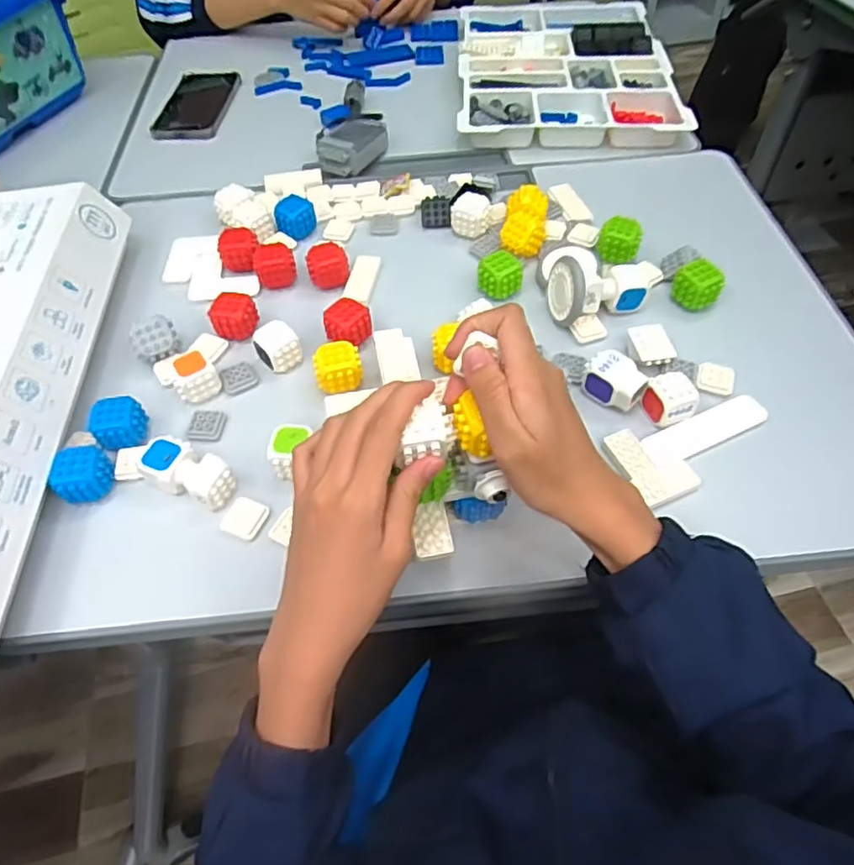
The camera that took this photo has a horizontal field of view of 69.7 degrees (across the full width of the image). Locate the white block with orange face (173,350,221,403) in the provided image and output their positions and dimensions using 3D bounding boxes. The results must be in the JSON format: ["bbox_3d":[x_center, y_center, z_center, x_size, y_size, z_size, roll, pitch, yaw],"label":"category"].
[{"bbox_3d":[-0.193,-0.046,0.509,0.035,0.027,0.033,-29,58,-18],"label":"white block with orange face"}]

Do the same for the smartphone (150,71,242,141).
[{"bbox_3d":[-0.306,-0.441,0.819,0.086,0.011,0.179,2,54,4],"label":"smartphone"}]

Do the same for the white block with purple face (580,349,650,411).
[{"bbox_3d":[0.147,-0.042,0.486,0.032,0.030,0.047,-37,61,-22],"label":"white block with purple face"}]

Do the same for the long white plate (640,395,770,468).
[{"bbox_3d":[0.214,-0.002,0.476,0.110,0.010,0.031,-24,56,-15],"label":"long white plate"}]

